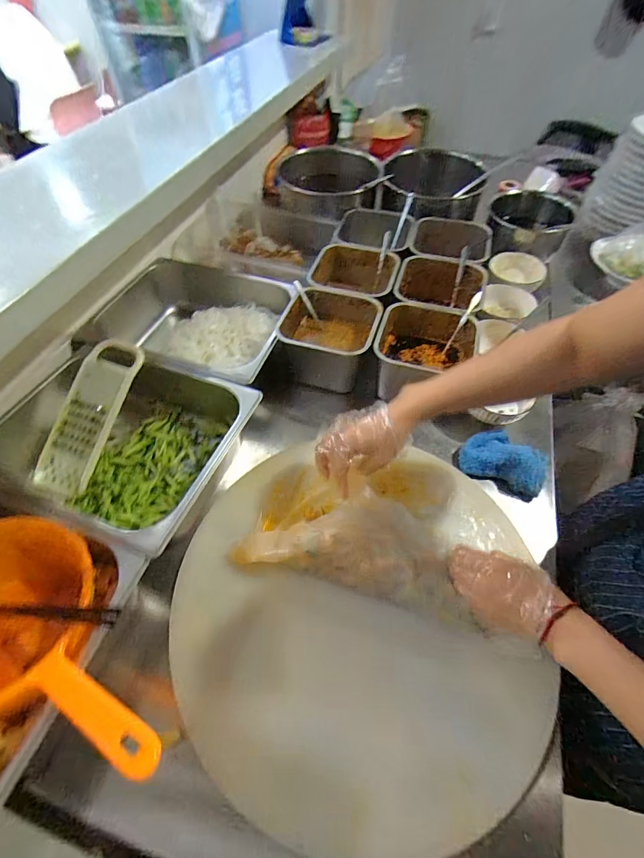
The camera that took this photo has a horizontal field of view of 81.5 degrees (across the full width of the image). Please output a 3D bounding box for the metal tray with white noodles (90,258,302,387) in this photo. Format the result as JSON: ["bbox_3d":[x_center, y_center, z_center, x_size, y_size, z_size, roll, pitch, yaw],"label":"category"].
[{"bbox_3d":[-0.244,-0.192,0.721,0.384,0.117,0.260,18,57,13],"label":"metal tray with white noodles"}]

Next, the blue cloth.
[{"bbox_3d":[0.281,0.048,0.572,0.125,0.036,0.099,36,62,23],"label":"blue cloth"}]

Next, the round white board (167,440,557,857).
[{"bbox_3d":[0.043,0.212,0.464,0.424,0.033,0.419,2,57,-2],"label":"round white board"}]

